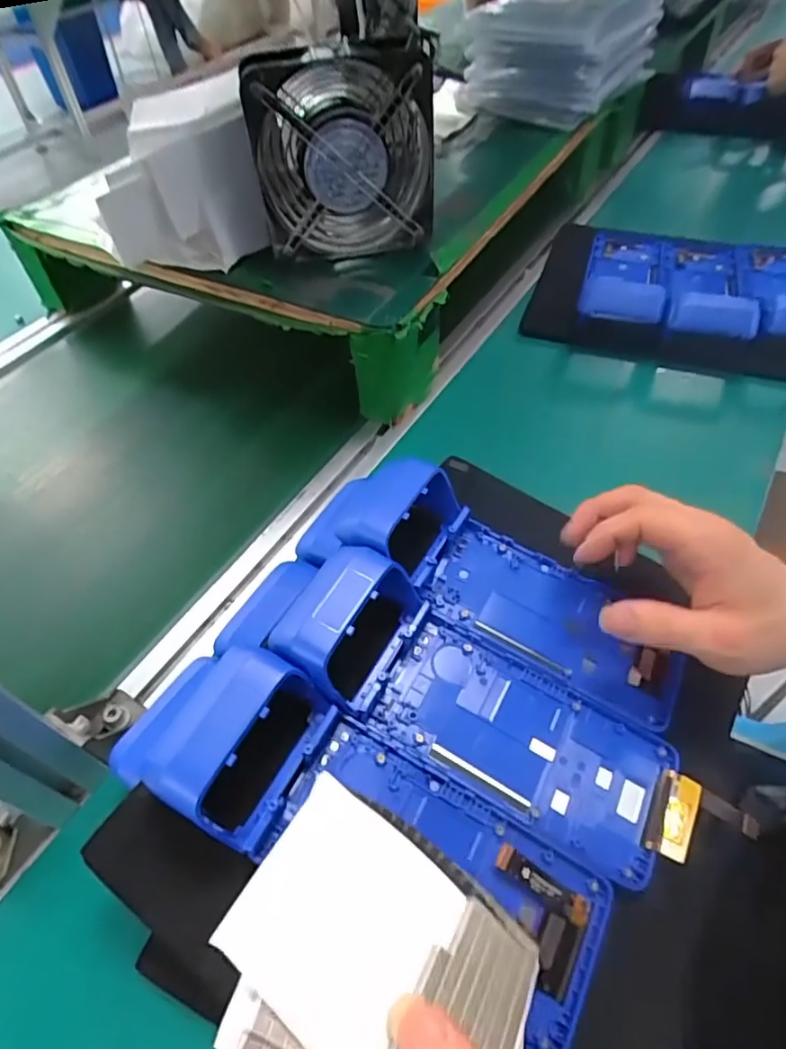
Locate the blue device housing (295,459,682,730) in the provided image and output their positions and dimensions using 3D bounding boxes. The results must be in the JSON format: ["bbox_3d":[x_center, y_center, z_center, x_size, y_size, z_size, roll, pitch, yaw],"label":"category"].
[{"bbox_3d":[0.062,0.031,0.378,0.242,0.071,0.093,23,56,22],"label":"blue device housing"}]

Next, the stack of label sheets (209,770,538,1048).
[{"bbox_3d":[0.001,0.156,0.210,0.120,0.009,0.089,40,36,-2],"label":"stack of label sheets"}]

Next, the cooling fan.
[{"bbox_3d":[-0.039,-0.304,0.493,0.144,0.145,0.054,-5,51,1],"label":"cooling fan"}]

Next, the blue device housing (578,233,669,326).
[{"bbox_3d":[0.255,-0.282,0.649,0.083,0.035,0.217,13,44,10],"label":"blue device housing"}]

